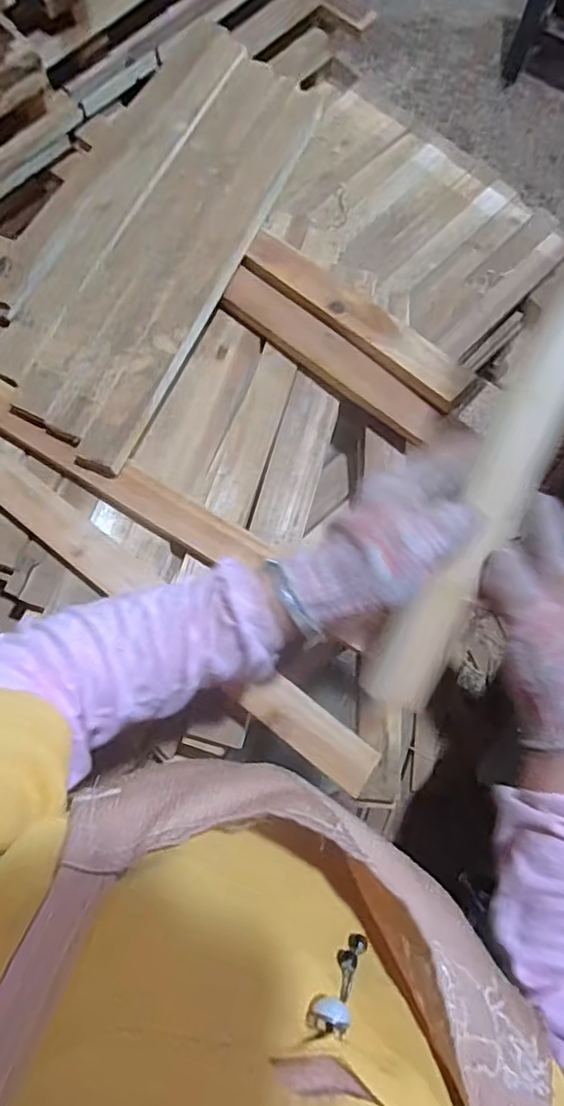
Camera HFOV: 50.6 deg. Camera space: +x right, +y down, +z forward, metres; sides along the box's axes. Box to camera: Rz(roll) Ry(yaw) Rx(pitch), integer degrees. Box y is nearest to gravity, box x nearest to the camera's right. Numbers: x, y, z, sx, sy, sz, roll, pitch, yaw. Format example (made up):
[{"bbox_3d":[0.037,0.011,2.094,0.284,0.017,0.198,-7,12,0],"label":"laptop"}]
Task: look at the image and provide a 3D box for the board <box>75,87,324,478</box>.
[{"bbox_3d":[-0.070,-0.293,0.615,0.041,0.026,0.488,24,77,7],"label":"board"}]

